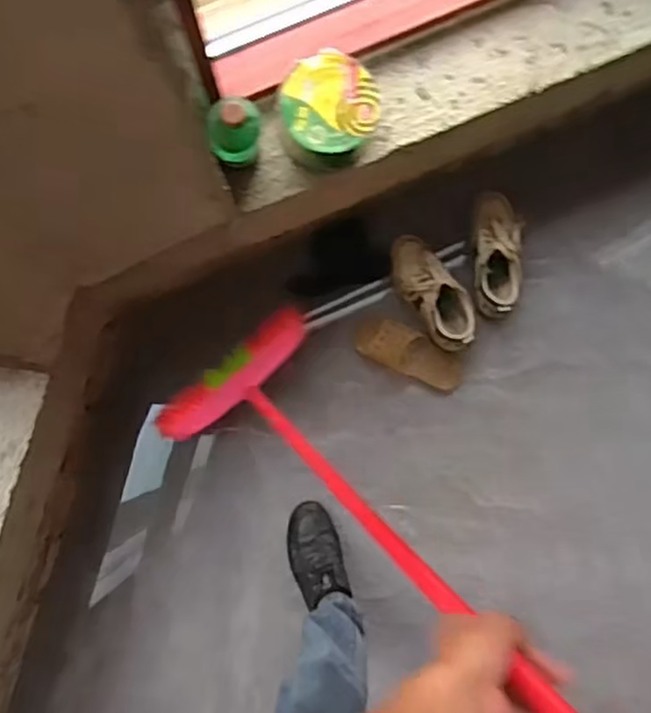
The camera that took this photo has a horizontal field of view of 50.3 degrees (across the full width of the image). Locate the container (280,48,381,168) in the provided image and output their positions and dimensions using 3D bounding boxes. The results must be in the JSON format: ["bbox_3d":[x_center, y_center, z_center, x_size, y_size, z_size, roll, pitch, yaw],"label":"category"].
[{"bbox_3d":[0.005,-0.351,1.014,0.137,0.120,0.141,2,85,-1],"label":"container"}]

